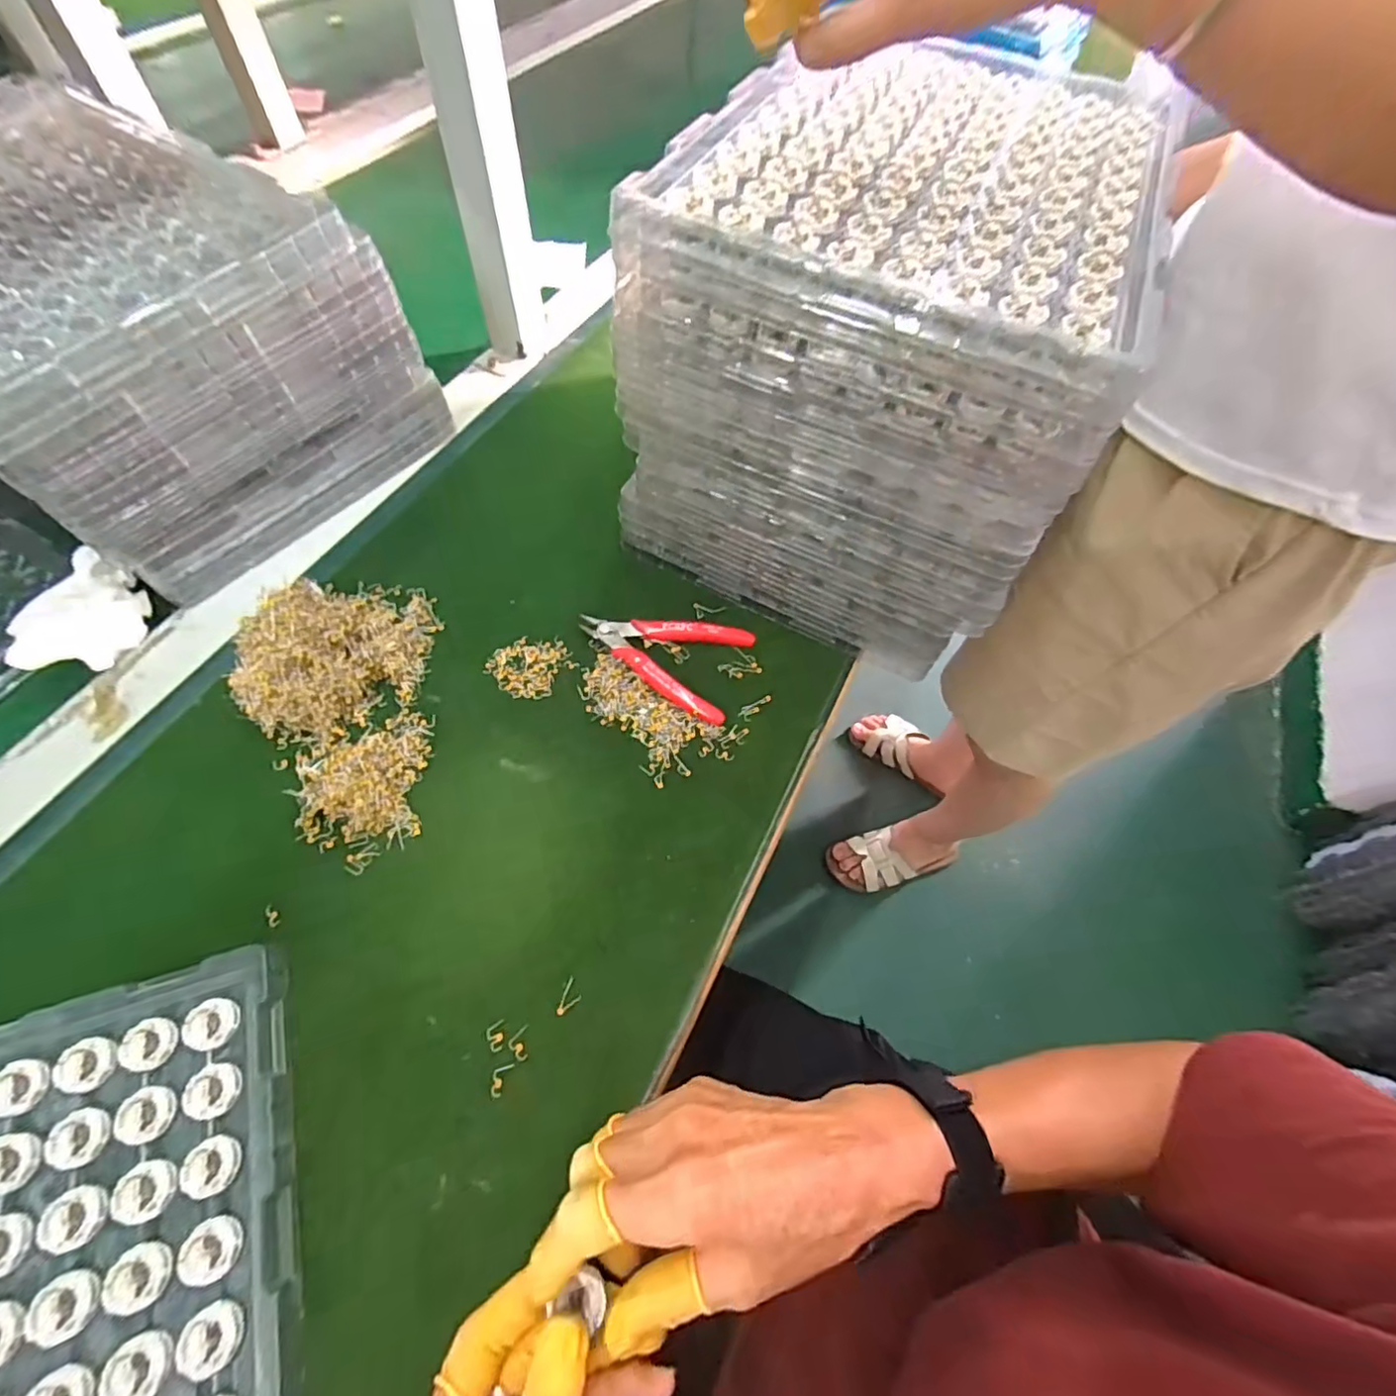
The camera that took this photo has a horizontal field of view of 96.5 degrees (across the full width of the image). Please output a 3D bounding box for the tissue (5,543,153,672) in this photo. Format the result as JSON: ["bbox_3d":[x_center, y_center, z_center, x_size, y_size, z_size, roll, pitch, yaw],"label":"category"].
[{"bbox_3d":[-0.414,-0.052,0.419,0.056,0.032,0.084,21,61,7],"label":"tissue"}]

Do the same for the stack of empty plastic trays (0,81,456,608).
[{"bbox_3d":[-0.432,-0.273,0.466,0.346,0.172,0.265,35,64,14],"label":"stack of empty plastic trays"}]

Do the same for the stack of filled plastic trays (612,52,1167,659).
[{"bbox_3d":[0.129,-0.246,0.452,0.252,0.232,0.324,23,62,8],"label":"stack of filled plastic trays"}]

